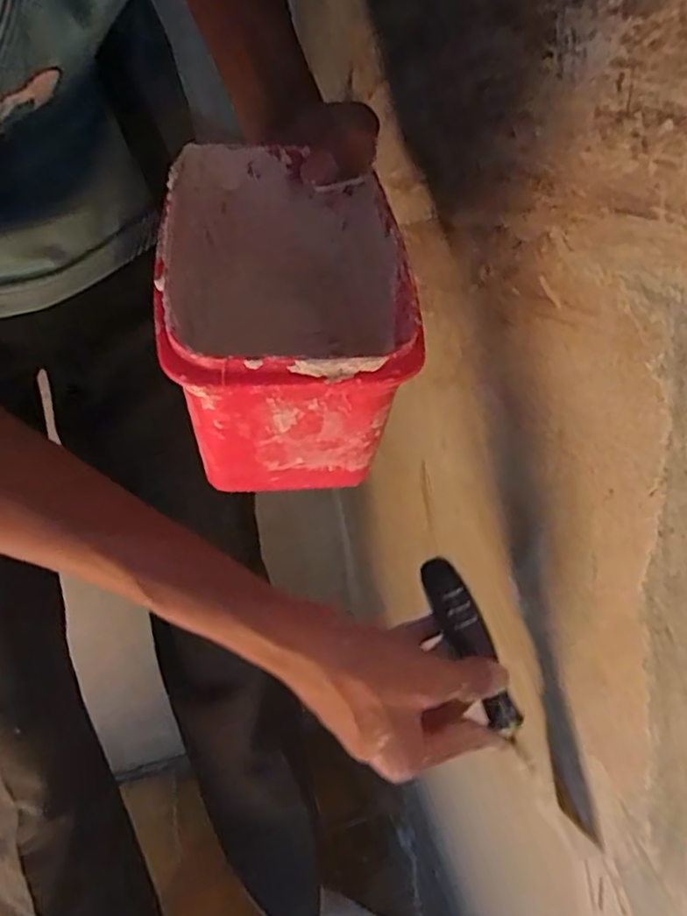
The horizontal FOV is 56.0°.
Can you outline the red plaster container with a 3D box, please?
[{"bbox_3d":[-0.021,-0.072,0.296,0.093,0.088,0.156,-6,56,-1],"label":"red plaster container"}]

